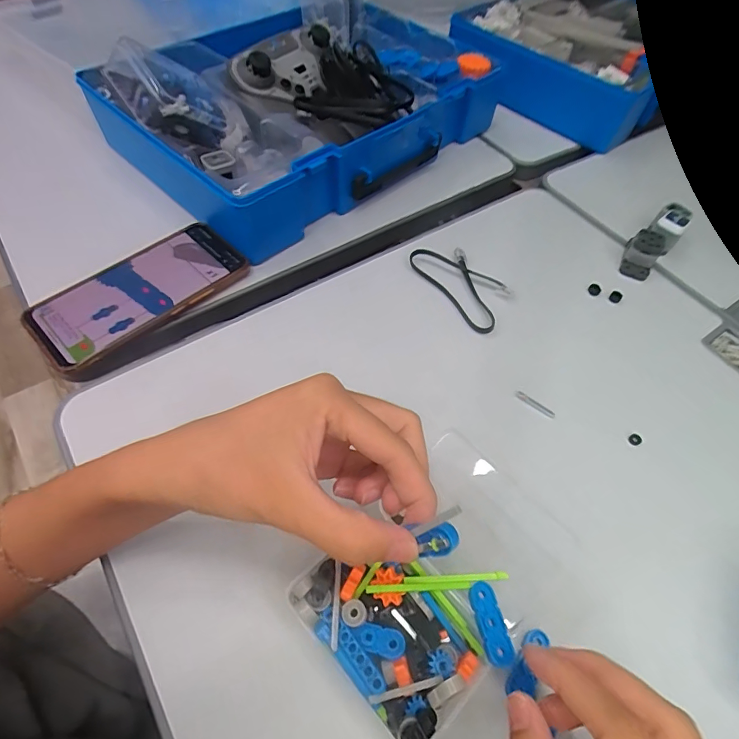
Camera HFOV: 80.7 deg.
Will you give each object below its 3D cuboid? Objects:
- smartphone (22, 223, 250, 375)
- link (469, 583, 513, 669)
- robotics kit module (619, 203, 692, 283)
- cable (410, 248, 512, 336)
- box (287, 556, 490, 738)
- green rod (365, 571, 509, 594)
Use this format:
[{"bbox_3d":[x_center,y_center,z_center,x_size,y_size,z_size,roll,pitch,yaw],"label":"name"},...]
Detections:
[{"bbox_3d":[-0.179,-0.060,0.345,0.072,0.016,0.156,41,63,20],"label":"smartphone"},{"bbox_3d":[0.060,0.126,0.217,0.013,0.004,0.036,-10,58,-10],"label":"link"},{"bbox_3d":[0.269,-0.122,0.407,0.030,0.030,0.092,40,63,20],"label":"robotics kit module"},{"bbox_3d":[0.083,-0.076,0.376,0.053,0.008,0.099,-28,63,-20],"label":"cable"},{"bbox_3d":[0.011,0.135,0.227,0.061,0.034,0.096,-38,67,-25],"label":"box"},{"bbox_3d":[0.035,0.110,0.224,0.072,0.006,0.007,-1,57,-5],"label":"green rod"}]

